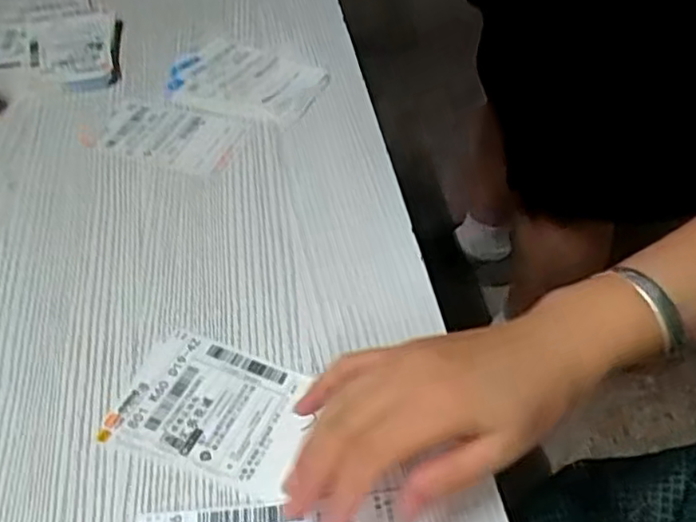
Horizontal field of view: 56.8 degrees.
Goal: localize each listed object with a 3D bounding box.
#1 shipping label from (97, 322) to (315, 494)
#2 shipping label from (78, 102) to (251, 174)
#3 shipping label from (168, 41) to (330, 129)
[{"bbox_3d":[-0.076,0.081,0.362,0.108,0.004,0.080,14,48,13],"label":"shipping label"},{"bbox_3d":[-0.157,-0.109,0.545,0.132,0.004,0.072,10,47,9],"label":"shipping label"},{"bbox_3d":[-0.094,-0.169,0.597,0.137,0.009,0.103,16,52,13],"label":"shipping label"}]

